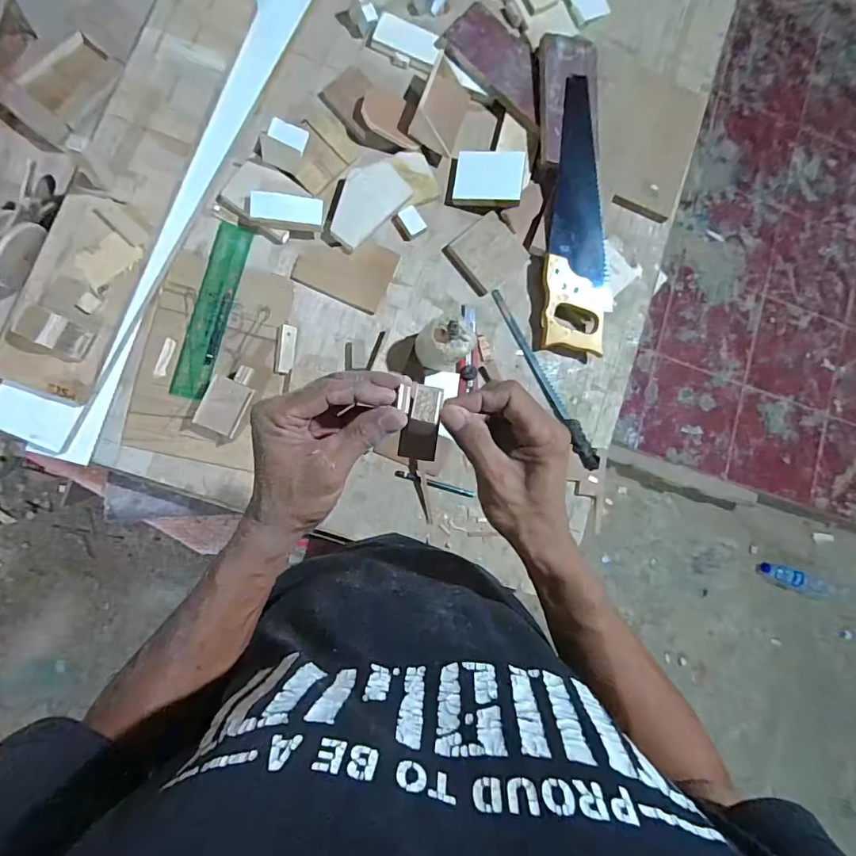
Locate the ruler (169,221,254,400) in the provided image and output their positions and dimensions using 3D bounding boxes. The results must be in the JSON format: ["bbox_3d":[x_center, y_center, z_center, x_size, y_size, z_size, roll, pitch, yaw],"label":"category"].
[{"bbox_3d":[-0.299,-0.164,0.670,0.049,0.006,0.251,13,83,-6],"label":"ruler"}]

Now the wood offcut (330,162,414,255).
[{"bbox_3d":[-0.092,-0.325,0.700,0.135,0.021,0.075,-45,93,-9],"label":"wood offcut"}]

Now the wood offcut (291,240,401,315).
[{"bbox_3d":[-0.121,-0.237,0.711,0.132,0.007,0.100,22,83,-6],"label":"wood offcut"}]

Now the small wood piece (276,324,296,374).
[{"bbox_3d":[-0.201,-0.111,0.681,0.024,0.014,0.067,5,85,-8],"label":"small wood piece"}]

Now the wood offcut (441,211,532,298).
[{"bbox_3d":[0.091,-0.265,0.738,0.101,0.010,0.096,-41,92,-9],"label":"wood offcut"}]

